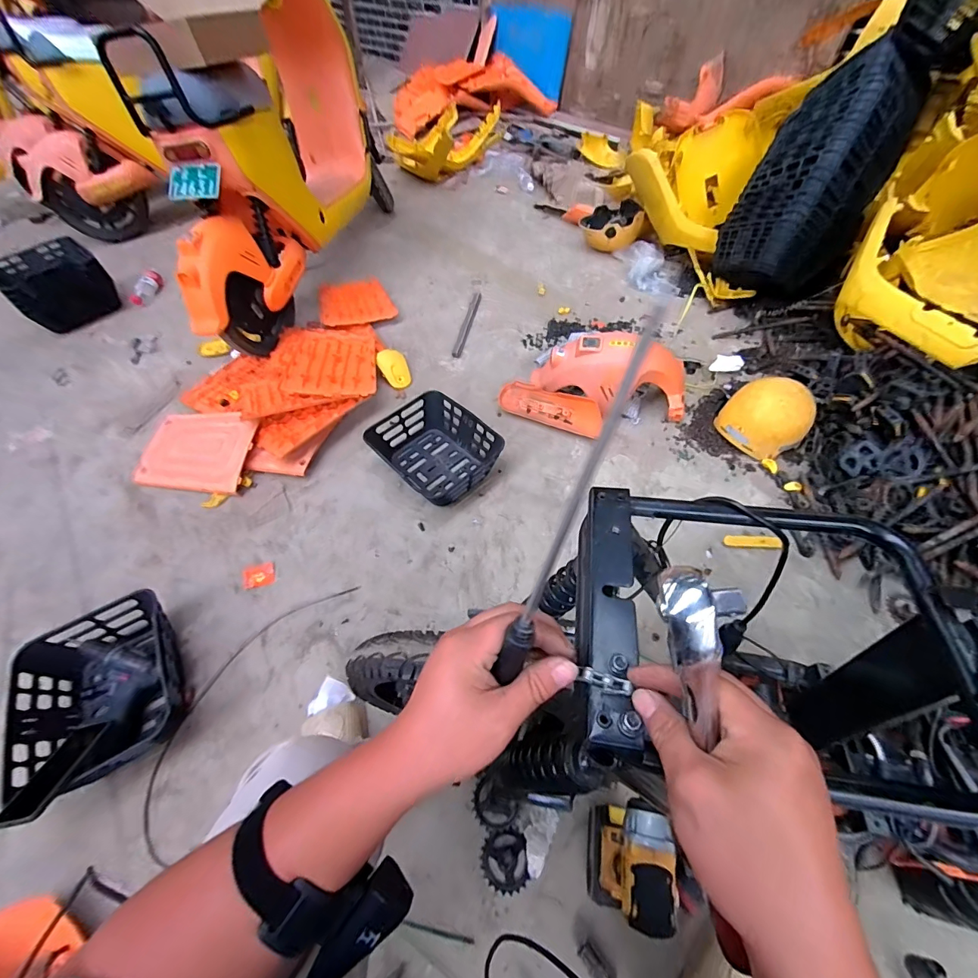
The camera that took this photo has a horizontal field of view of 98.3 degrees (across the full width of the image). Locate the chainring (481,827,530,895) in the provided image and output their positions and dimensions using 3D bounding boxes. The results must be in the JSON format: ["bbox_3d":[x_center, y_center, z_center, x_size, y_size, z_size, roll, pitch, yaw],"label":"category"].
[{"bbox_3d":[0.026,0.593,0.676,0.073,0.010,0.080,-1,55,2],"label":"chainring"}]

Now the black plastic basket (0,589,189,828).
[{"bbox_3d":[-0.735,0.395,0.805,0.264,0.119,0.335,-26,58,-15],"label":"black plastic basket"}]

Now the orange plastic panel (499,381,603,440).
[{"bbox_3d":[0.179,-0.237,1.233,0.308,0.035,0.102,20,86,16],"label":"orange plastic panel"}]

